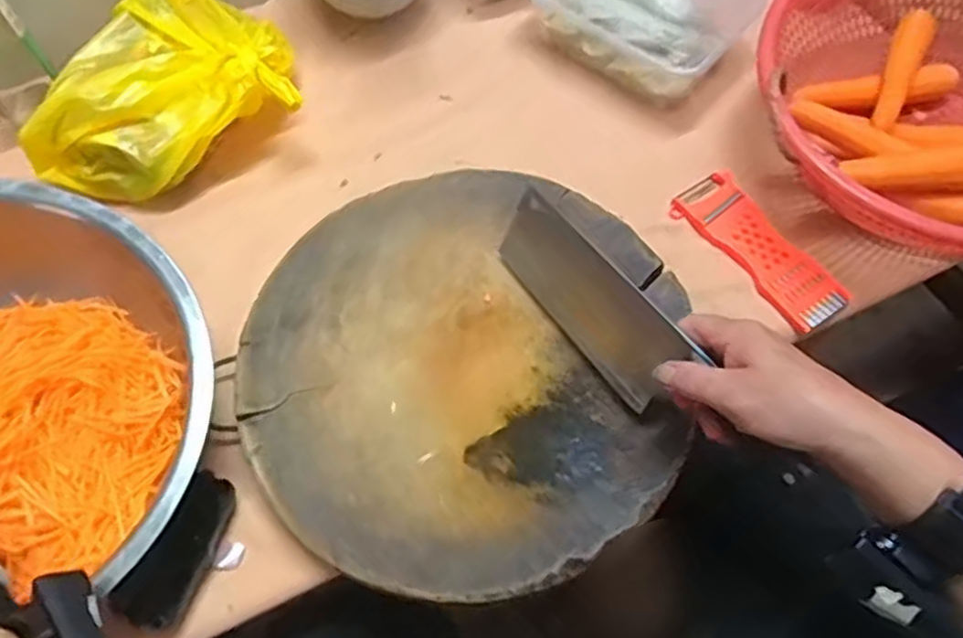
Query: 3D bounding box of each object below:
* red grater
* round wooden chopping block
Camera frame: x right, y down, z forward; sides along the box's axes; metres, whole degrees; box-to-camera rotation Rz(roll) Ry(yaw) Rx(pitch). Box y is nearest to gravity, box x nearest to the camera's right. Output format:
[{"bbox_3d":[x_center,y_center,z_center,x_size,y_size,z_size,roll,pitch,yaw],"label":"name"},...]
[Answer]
[{"bbox_3d":[0.250,-0.066,0.655,0.068,0.011,0.171,-29,66,-12],"label":"red grater"},{"bbox_3d":[-0.016,0.038,0.591,0.341,0.040,0.340,3,63,3],"label":"round wooden chopping block"}]

